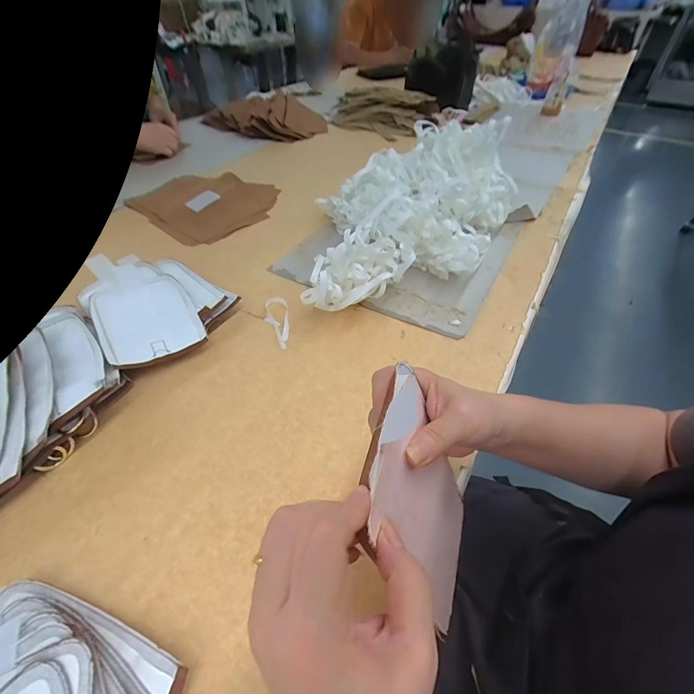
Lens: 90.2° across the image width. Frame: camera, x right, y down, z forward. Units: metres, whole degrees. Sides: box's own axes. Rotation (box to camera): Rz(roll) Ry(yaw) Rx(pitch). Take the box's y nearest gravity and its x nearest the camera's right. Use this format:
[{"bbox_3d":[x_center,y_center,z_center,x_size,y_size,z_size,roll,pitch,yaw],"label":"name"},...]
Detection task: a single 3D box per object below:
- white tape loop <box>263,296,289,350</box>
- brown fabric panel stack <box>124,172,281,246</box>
[{"bbox_3d":[-0.106,-0.040,0.525,0.035,0.007,0.119,-7,48,-7],"label":"white tape loop"},{"bbox_3d":[-0.308,-0.337,0.790,0.270,0.030,0.275,36,57,27],"label":"brown fabric panel stack"}]

